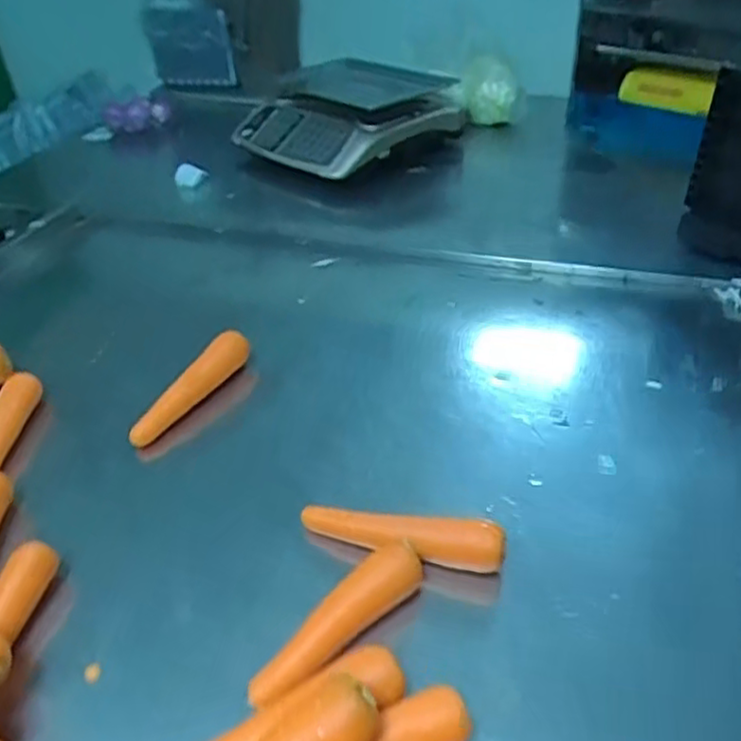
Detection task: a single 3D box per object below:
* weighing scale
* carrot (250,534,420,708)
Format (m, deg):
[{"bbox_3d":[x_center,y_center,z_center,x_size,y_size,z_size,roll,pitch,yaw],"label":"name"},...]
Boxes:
[{"bbox_3d":[-0.053,-0.510,1.411,0.373,0.142,0.373,-27,42,-28],"label":"weighing scale"},{"bbox_3d":[-0.023,0.199,0.547,0.041,0.047,0.168,27,47,35],"label":"carrot"}]

